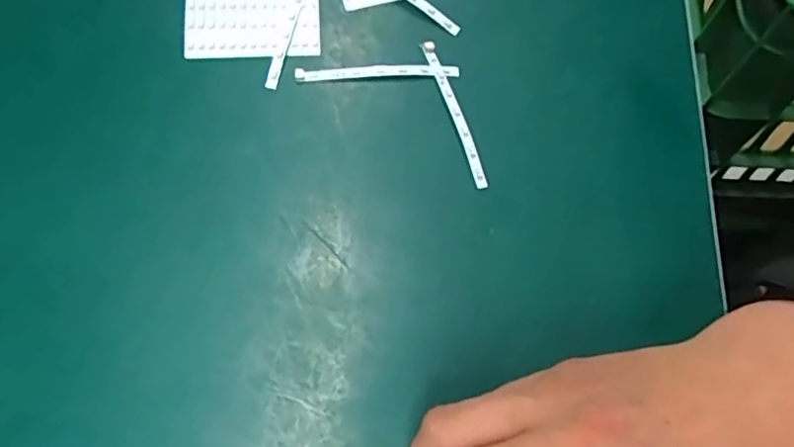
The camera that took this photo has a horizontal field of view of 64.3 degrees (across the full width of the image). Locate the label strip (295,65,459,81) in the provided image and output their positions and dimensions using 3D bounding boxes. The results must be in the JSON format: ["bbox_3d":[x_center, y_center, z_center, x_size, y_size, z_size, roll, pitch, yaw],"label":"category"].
[{"bbox_3d":[-0.010,-0.082,0.339,0.087,0.004,0.007,-2,71,-2],"label":"label strip"}]

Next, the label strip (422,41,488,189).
[{"bbox_3d":[0.031,-0.059,0.334,0.006,0.004,0.088,-18,73,-8],"label":"label strip"}]

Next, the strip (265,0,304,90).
[{"bbox_3d":[-0.057,-0.113,0.348,0.007,0.004,0.087,13,71,4],"label":"strip"}]

